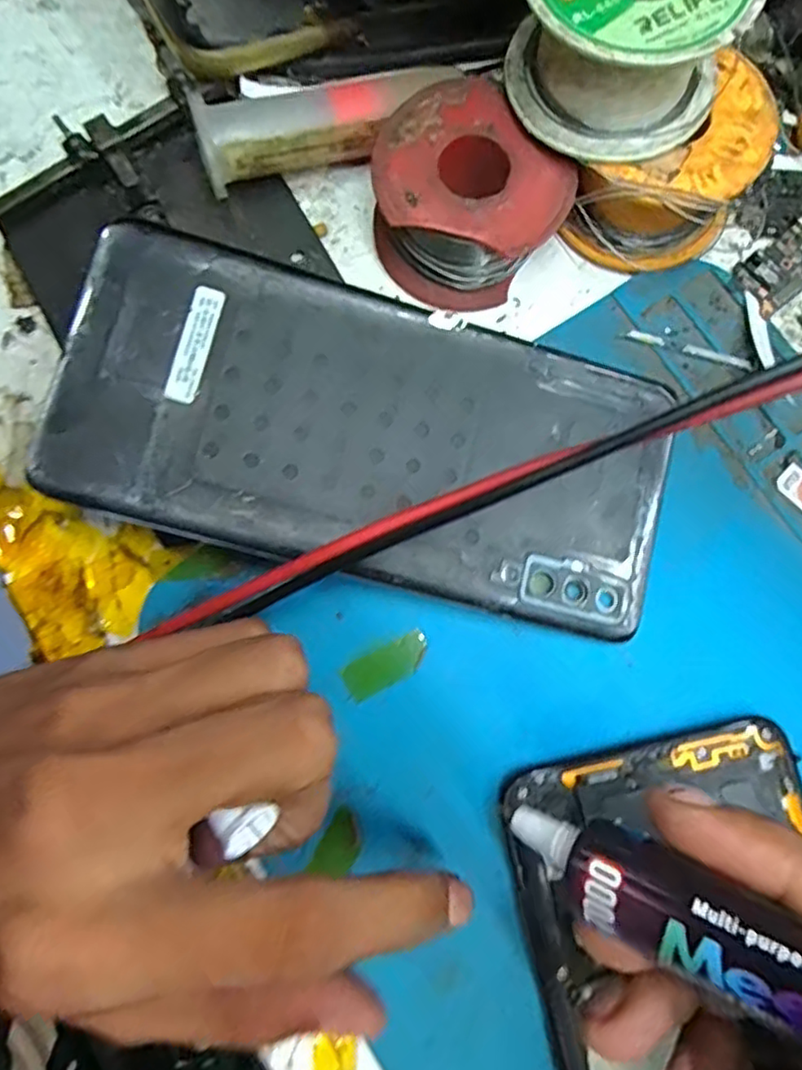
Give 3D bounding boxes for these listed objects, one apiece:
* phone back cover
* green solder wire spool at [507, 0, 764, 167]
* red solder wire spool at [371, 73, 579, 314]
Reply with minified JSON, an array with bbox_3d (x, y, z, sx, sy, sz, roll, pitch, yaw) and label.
[{"bbox_3d":[-0.005,-0.024,0.167,0.155,0.004,0.070,15,82,-8],"label":"phone back cover"},{"bbox_3d":[0.054,-0.121,0.157,0.050,0.032,0.051,31,83,5],"label":"green solder wire spool"},{"bbox_3d":[0.016,-0.090,0.179,0.045,0.025,0.050,-39,83,-6],"label":"red solder wire spool"}]

